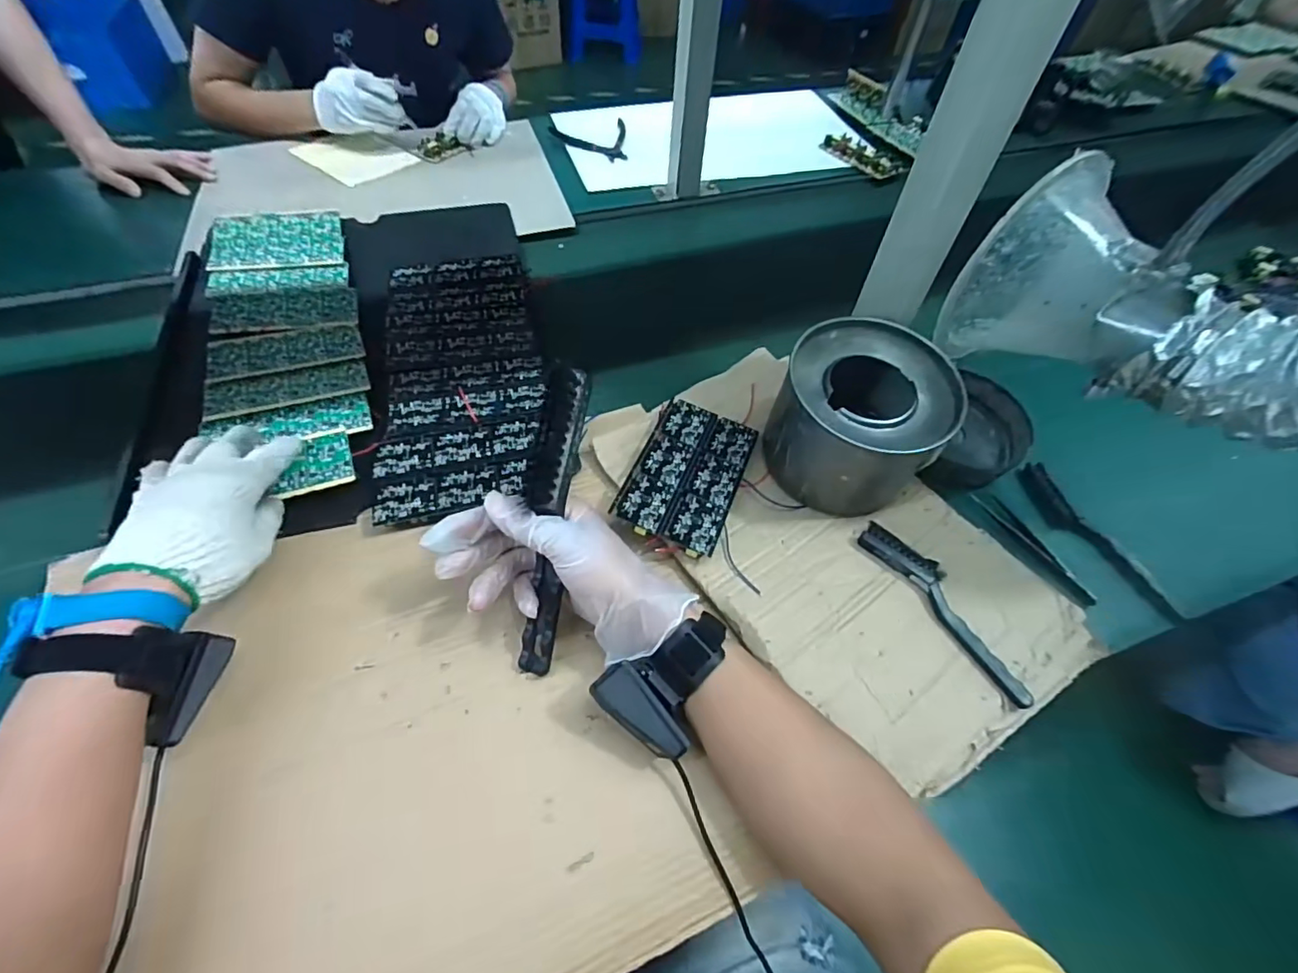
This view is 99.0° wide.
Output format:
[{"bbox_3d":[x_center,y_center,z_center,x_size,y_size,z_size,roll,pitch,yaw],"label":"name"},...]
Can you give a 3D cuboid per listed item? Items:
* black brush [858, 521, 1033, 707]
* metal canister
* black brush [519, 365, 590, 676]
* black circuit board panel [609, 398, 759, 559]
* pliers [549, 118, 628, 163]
[{"bbox_3d":[0.241,0.096,0.450,0.034,0.013,0.168,-24,58,-19],"label":"black brush"},{"bbox_3d":[0.180,-0.056,0.485,0.133,0.111,0.129,1,53,-2],"label":"metal canister"},{"bbox_3d":[-0.069,0.030,0.385,0.023,0.219,0.042,10,15,5],"label":"black brush"},{"bbox_3d":[0.036,-0.011,0.501,0.091,0.028,0.151,19,54,11],"label":"black circuit board panel"},{"bbox_3d":[-0.085,-0.567,0.912,0.126,0.009,0.142,-16,55,-14],"label":"pliers"}]

